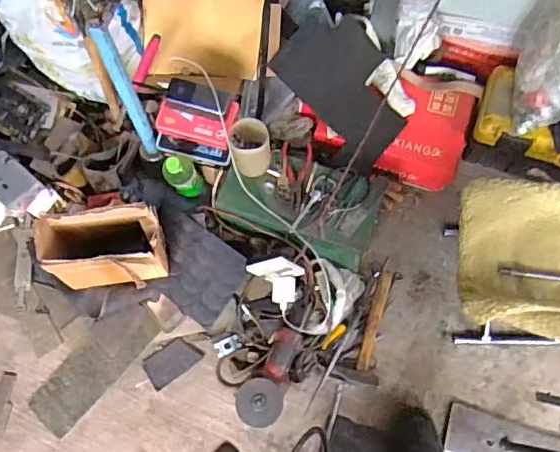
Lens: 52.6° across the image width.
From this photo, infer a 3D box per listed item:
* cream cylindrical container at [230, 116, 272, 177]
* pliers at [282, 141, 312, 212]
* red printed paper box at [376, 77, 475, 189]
[{"bbox_3d":[-0.057,-0.151,1.108,0.077,0.086,0.083,0,68,0],"label":"cream cylindrical container"},{"bbox_3d":[0.033,-0.114,1.154,0.061,0.032,0.167,3,68,1],"label":"pliers"},{"bbox_3d":[0.333,-0.202,1.265,0.163,0.065,0.229,18,97,-14],"label":"red printed paper box"}]

